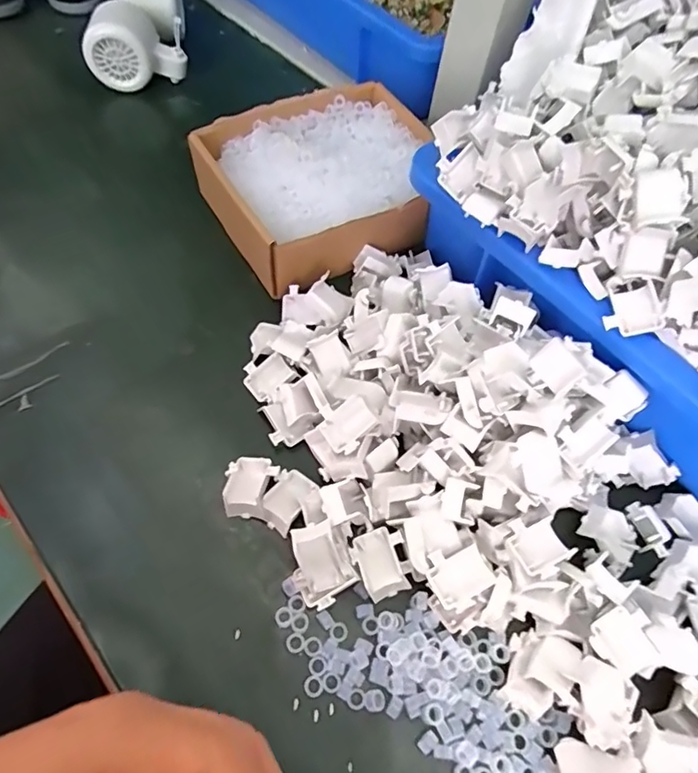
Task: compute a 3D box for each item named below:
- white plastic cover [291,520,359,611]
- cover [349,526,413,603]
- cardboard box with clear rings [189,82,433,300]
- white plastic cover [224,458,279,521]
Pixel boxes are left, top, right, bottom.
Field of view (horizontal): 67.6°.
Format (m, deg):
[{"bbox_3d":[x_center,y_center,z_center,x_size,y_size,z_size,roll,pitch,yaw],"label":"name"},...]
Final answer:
[{"bbox_3d":[-0.015,0.090,0.266,0.028,0.018,0.038,-24,64,-17],"label":"white plastic cover"},{"bbox_3d":[0.017,0.091,0.270,0.026,0.008,0.033,-19,63,-15],"label":"cover"},{"bbox_3d":[-0.014,-0.156,0.393,0.169,0.048,0.138,-27,66,-18],"label":"cardboard box with clear rings"},{"bbox_3d":[-0.055,0.055,0.290,0.027,0.015,0.033,7,60,0],"label":"white plastic cover"}]

